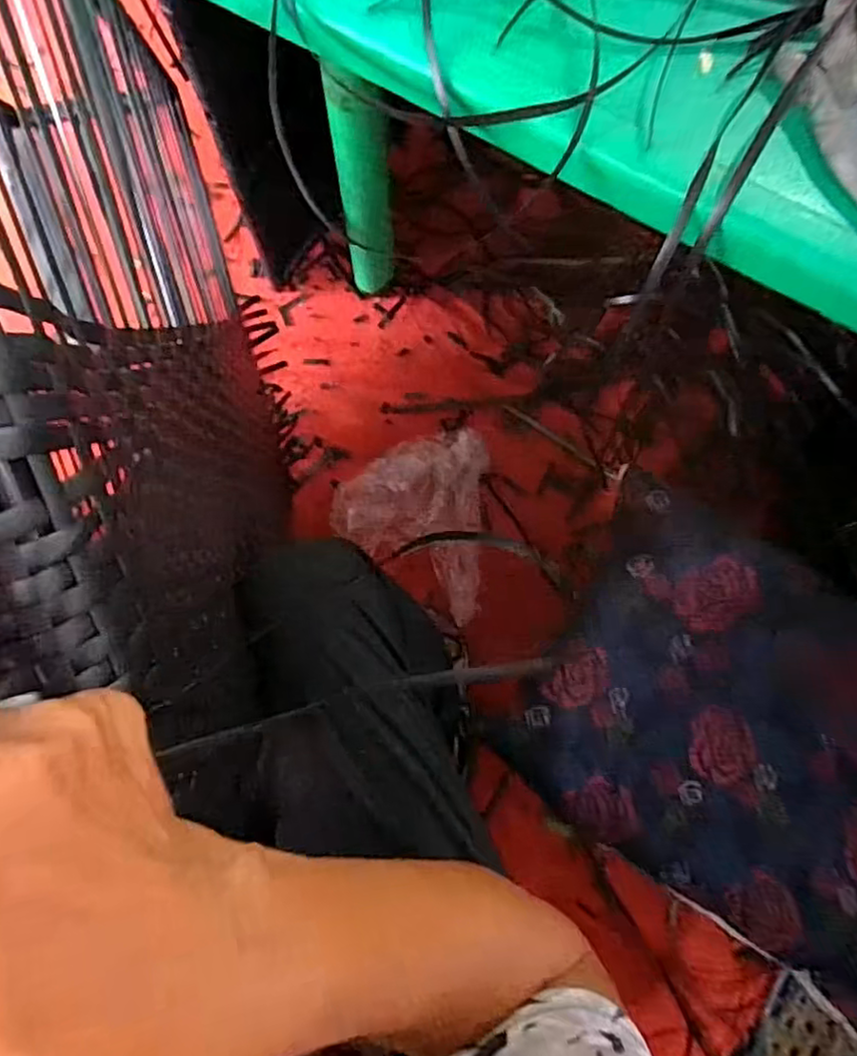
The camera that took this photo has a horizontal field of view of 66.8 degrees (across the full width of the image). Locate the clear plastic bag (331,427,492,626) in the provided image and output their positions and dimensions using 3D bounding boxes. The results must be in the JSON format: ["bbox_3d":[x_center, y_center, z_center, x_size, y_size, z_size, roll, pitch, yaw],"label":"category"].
[{"bbox_3d":[-0.025,-0.019,0.852,0.199,0.075,0.246,5,77,1],"label":"clear plastic bag"}]

